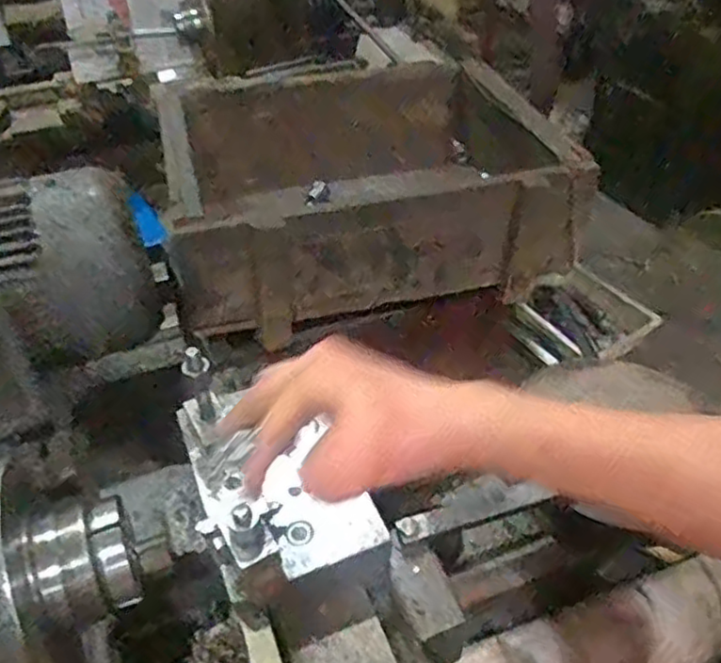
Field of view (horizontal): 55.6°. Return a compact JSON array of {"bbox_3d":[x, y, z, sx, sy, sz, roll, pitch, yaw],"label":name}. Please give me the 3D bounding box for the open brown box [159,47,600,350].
[{"bbox_3d":[-0.008,-0.168,0.755,0.392,0.122,0.346,-12,42,-12],"label":"open brown box"}]

